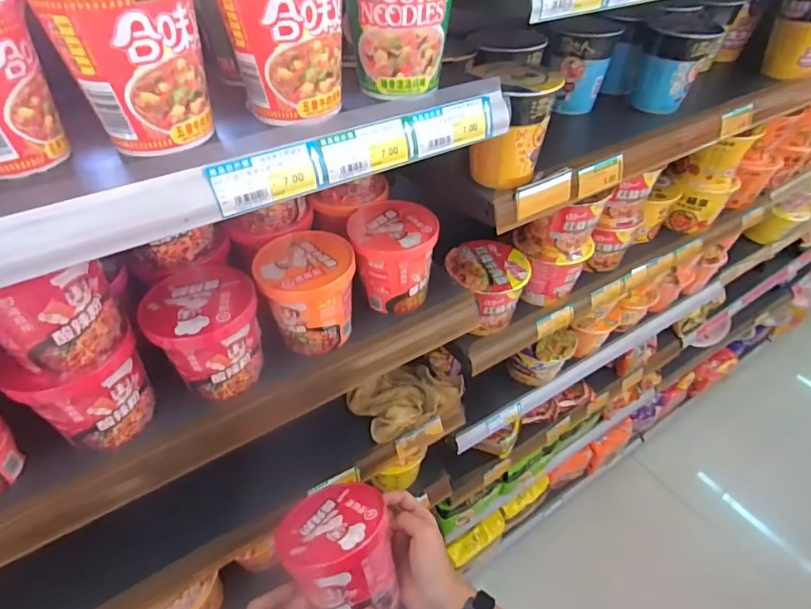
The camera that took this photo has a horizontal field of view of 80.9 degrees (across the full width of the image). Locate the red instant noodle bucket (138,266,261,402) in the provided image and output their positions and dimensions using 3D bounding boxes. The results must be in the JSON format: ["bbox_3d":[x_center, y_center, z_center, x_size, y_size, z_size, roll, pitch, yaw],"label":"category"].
[{"bbox_3d":[-0.218,0.027,0.534,0.106,0.103,0.113,0,44,0],"label":"red instant noodle bucket"}]

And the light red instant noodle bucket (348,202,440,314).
[{"bbox_3d":[-0.016,-0.063,0.635,0.107,0.109,0.102,0,44,0],"label":"light red instant noodle bucket"}]

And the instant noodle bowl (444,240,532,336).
[{"bbox_3d":[0.130,-0.027,0.779,0.123,0.099,0.127,2,44,1],"label":"instant noodle bowl"}]

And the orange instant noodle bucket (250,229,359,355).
[{"bbox_3d":[-0.117,-0.016,0.581,0.107,0.105,0.106,0,44,0],"label":"orange instant noodle bucket"}]

